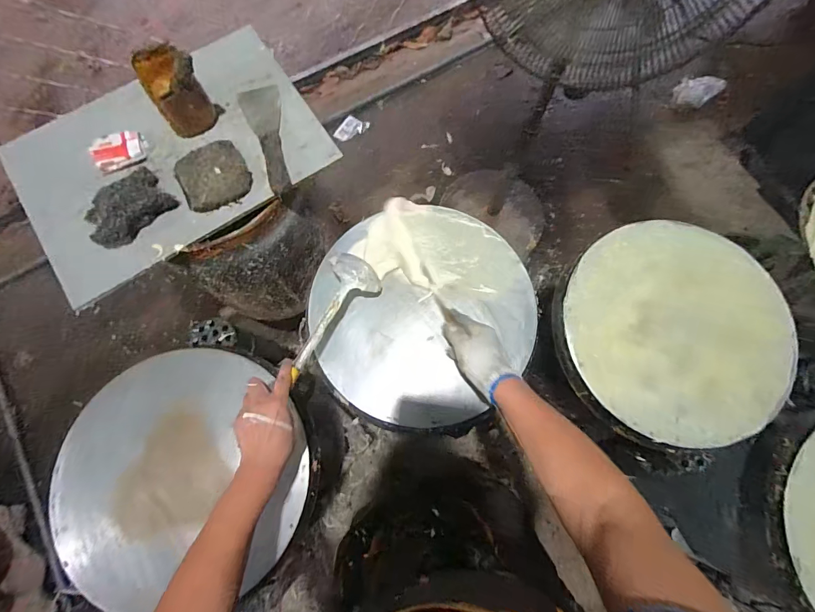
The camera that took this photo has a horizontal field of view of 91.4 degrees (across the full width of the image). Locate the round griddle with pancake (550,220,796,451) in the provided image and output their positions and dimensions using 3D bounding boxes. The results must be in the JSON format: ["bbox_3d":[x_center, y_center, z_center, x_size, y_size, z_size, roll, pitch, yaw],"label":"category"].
[{"bbox_3d":[0.461,0.043,0.674,0.367,0.056,0.389,0,75,0],"label":"round griddle with pancake"}]

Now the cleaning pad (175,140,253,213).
[{"bbox_3d":[-0.320,-0.217,0.655,0.106,0.017,0.115,-30,77,-8],"label":"cleaning pad"}]

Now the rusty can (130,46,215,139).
[{"bbox_3d":[-0.366,-0.343,0.637,0.076,0.093,0.085,-24,76,-6],"label":"rusty can"}]

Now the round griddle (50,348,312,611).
[{"bbox_3d":[-0.354,0.254,0.632,0.374,0.043,0.360,0,75,0],"label":"round griddle"}]

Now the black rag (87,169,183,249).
[{"bbox_3d":[-0.445,-0.161,0.617,0.096,0.041,0.123,44,79,11],"label":"black rag"}]

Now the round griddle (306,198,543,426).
[{"bbox_3d":[0.025,0.004,0.692,0.366,0.034,0.381,0,75,0],"label":"round griddle"}]

